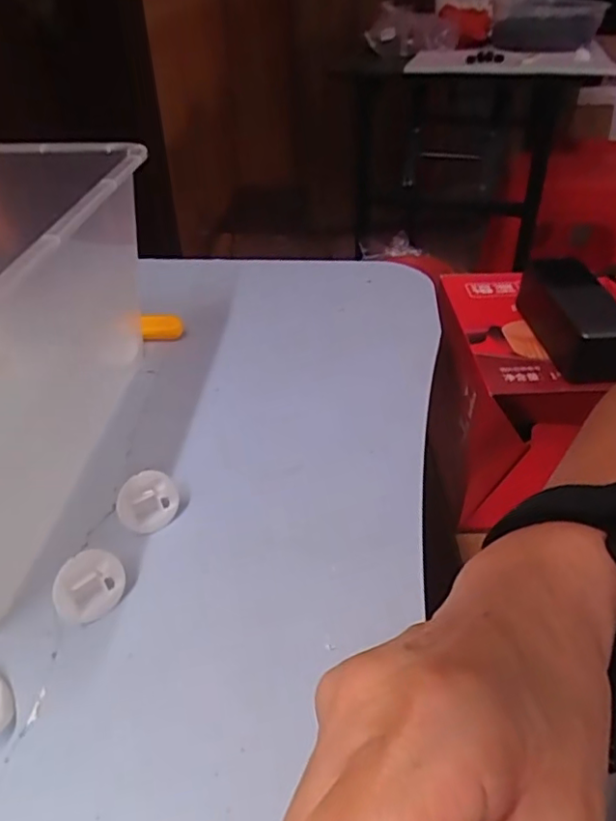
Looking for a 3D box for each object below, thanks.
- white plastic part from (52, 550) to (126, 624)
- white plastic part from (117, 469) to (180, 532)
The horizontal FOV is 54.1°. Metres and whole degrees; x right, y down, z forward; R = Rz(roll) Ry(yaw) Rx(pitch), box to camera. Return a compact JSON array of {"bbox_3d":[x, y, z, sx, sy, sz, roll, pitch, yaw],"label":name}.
[{"bbox_3d":[-0.105,0.081,0.284,0.032,0.032,0.013,-38,27,-30],"label":"white plastic part"},{"bbox_3d":[-0.088,0.047,0.328,0.031,0.033,0.014,-17,16,-23],"label":"white plastic part"}]

